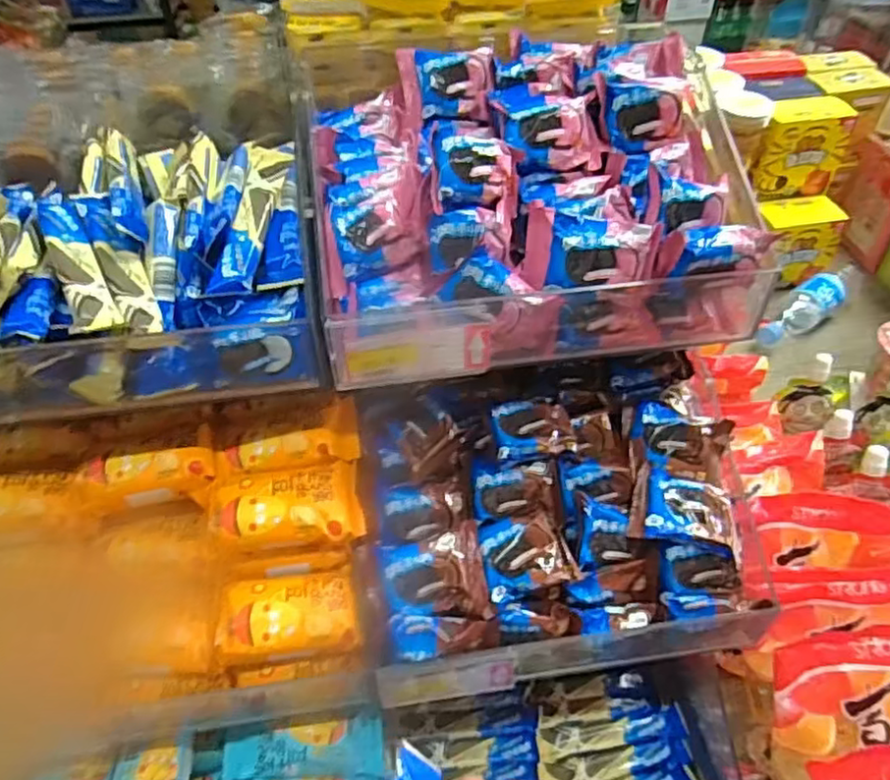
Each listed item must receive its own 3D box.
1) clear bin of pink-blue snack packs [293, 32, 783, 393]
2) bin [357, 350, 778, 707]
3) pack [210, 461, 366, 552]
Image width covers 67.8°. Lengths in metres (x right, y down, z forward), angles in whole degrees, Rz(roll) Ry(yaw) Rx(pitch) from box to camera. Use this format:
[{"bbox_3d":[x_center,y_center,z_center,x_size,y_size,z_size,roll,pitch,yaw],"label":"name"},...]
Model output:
[{"bbox_3d":[0.049,-0.168,0.511,0.298,0.134,0.299,-6,45,-5],"label":"clear bin of pink-blue snack packs"},{"bbox_3d":[0.087,0.095,0.514,0.282,0.143,0.210,-5,45,-4],"label":"bin"},{"bbox_3d":[-0.110,0.079,0.466,0.099,0.023,0.057,-4,45,-3],"label":"pack"}]

